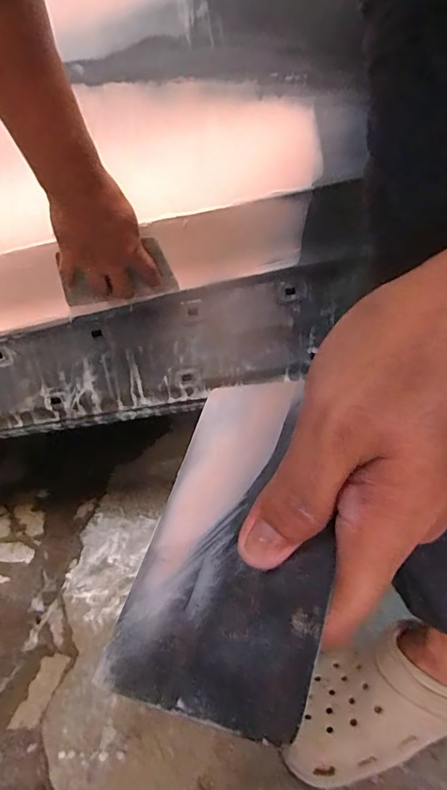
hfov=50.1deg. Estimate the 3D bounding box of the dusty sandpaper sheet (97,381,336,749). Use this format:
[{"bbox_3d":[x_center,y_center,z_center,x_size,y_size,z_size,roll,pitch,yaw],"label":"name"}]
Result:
[{"bbox_3d":[0.005,0.050,0.191,0.094,0.004,0.134,-11,48,44],"label":"dusty sandpaper sheet"}]

